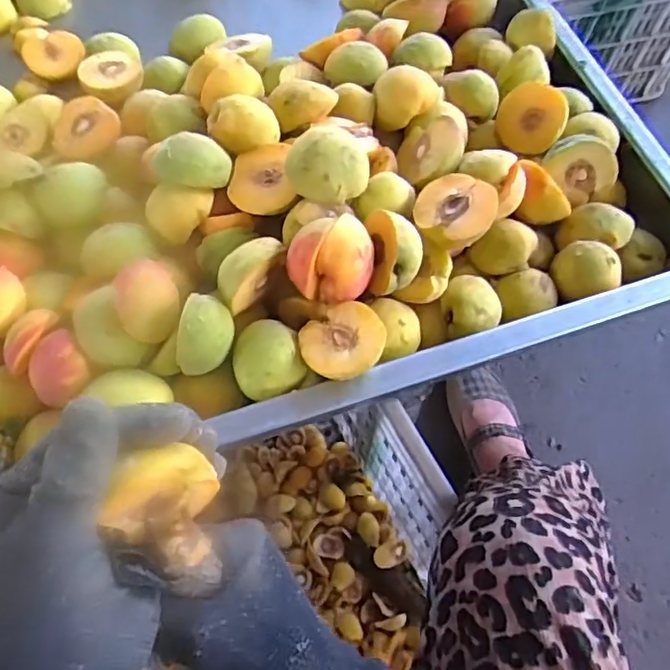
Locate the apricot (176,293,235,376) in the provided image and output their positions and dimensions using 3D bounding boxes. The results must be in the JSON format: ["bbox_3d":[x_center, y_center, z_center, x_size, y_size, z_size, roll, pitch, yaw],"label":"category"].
[{"bbox_3d":[-0.090,-0.001,0.421,0.032,0.039,0.049,10,64,4],"label":"apricot"}]

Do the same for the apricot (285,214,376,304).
[{"bbox_3d":[-0.003,-0.055,0.428,0.059,0.047,0.048,-2,63,-3],"label":"apricot"}]

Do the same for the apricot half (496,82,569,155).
[{"bbox_3d":[0.184,-0.201,0.553,0.061,0.058,0.032,29,27,25],"label":"apricot half"}]

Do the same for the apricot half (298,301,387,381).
[{"bbox_3d":[0.007,0.005,0.423,0.057,0.023,0.057,-8,57,12],"label":"apricot half"}]

